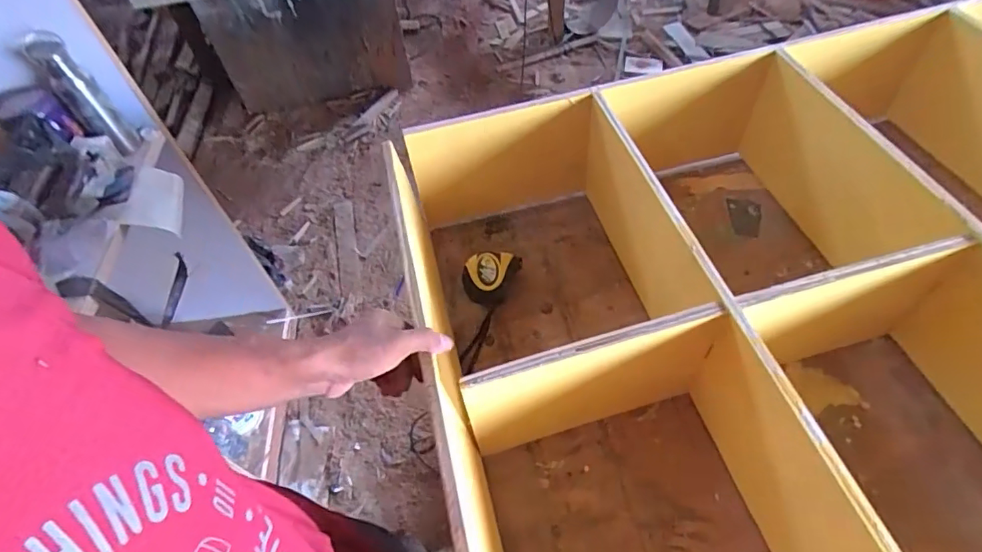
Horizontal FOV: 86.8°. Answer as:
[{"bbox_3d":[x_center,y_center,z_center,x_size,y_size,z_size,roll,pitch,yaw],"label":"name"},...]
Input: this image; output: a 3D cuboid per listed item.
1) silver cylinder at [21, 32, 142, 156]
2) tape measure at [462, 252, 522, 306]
[{"bbox_3d":[-0.790,-0.341,1.019,0.055,0.224,0.070,37,64,26],"label":"silver cylinder"},{"bbox_3d":[0.003,0.003,0.788,0.091,0.042,0.074,-5,54,0],"label":"tape measure"}]

